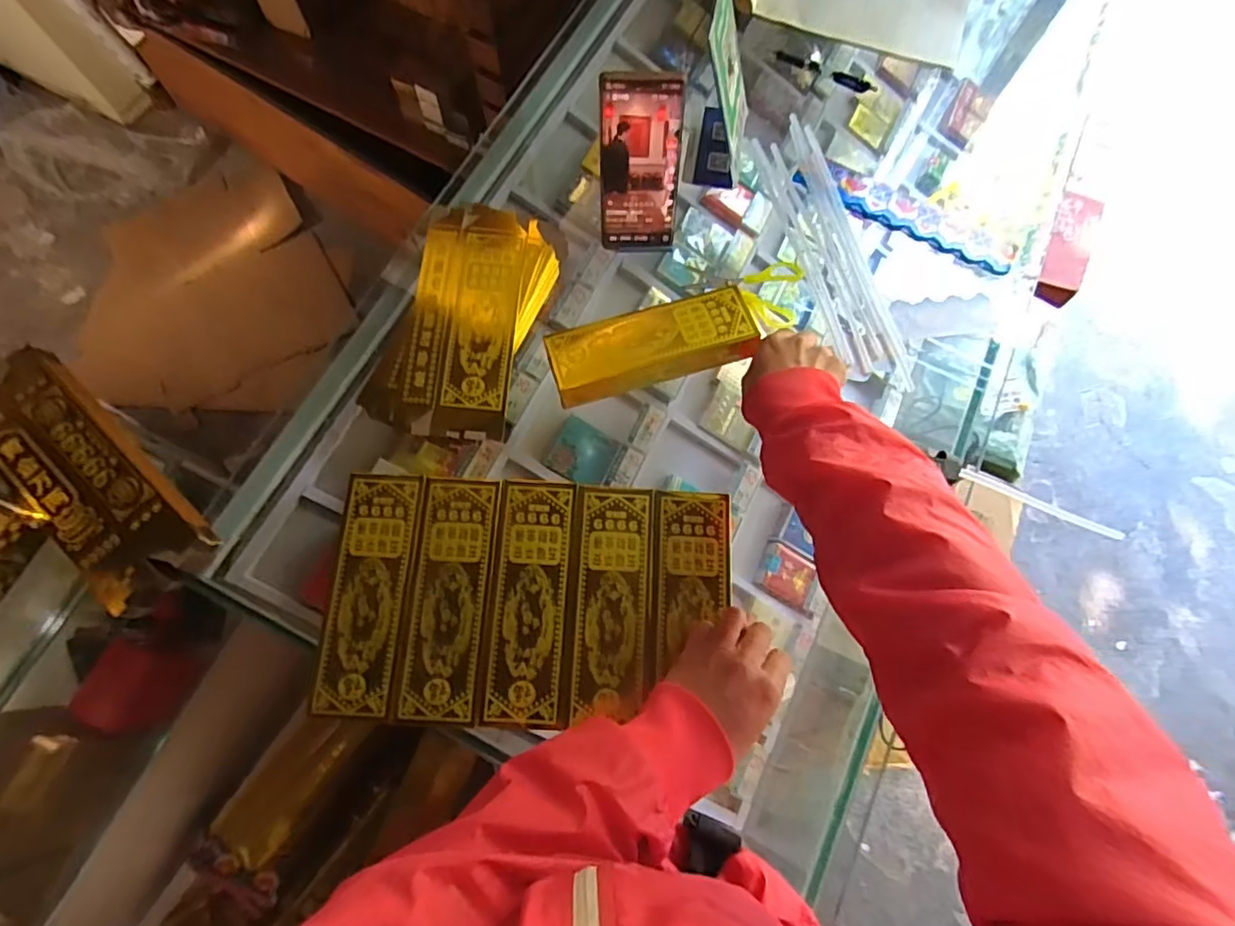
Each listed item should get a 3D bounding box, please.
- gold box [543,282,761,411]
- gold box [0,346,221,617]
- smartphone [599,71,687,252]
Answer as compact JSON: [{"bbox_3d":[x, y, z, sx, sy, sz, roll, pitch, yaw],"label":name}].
[{"bbox_3d":[0.032,-0.113,0.554,0.191,0.029,0.069,-16,73,-4],"label":"gold box"},{"bbox_3d":[-0.483,0.009,0.529,0.100,0.040,0.279,-42,78,-13],"label":"gold box"},{"bbox_3d":[0.022,-0.279,0.557,0.075,0.164,0.007,-2,49,-1],"label":"smartphone"}]

